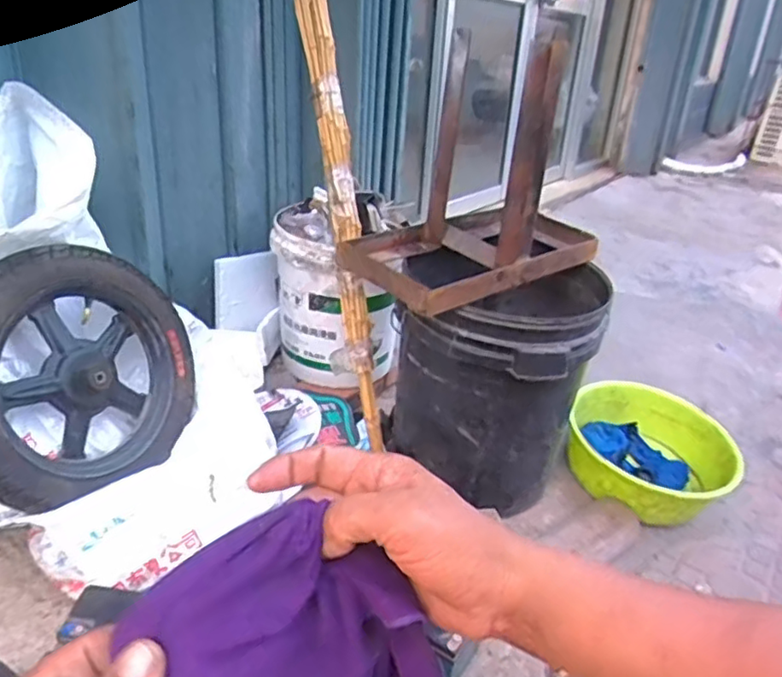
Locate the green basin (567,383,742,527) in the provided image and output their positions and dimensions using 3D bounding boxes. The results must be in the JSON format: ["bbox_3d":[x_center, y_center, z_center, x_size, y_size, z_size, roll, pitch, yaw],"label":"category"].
[{"bbox_3d":[0.507,0.236,1.264,0.313,0.140,0.299,3,26,-1],"label":"green basin"}]

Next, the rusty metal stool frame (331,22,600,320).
[{"bbox_3d":[0.158,-0.269,0.999,0.460,0.319,0.239,-21,35,-41],"label":"rusty metal stool frame"}]

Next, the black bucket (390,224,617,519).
[{"bbox_3d":[0.184,0.072,1.147,0.336,0.391,0.345,9,26,11],"label":"black bucket"}]

